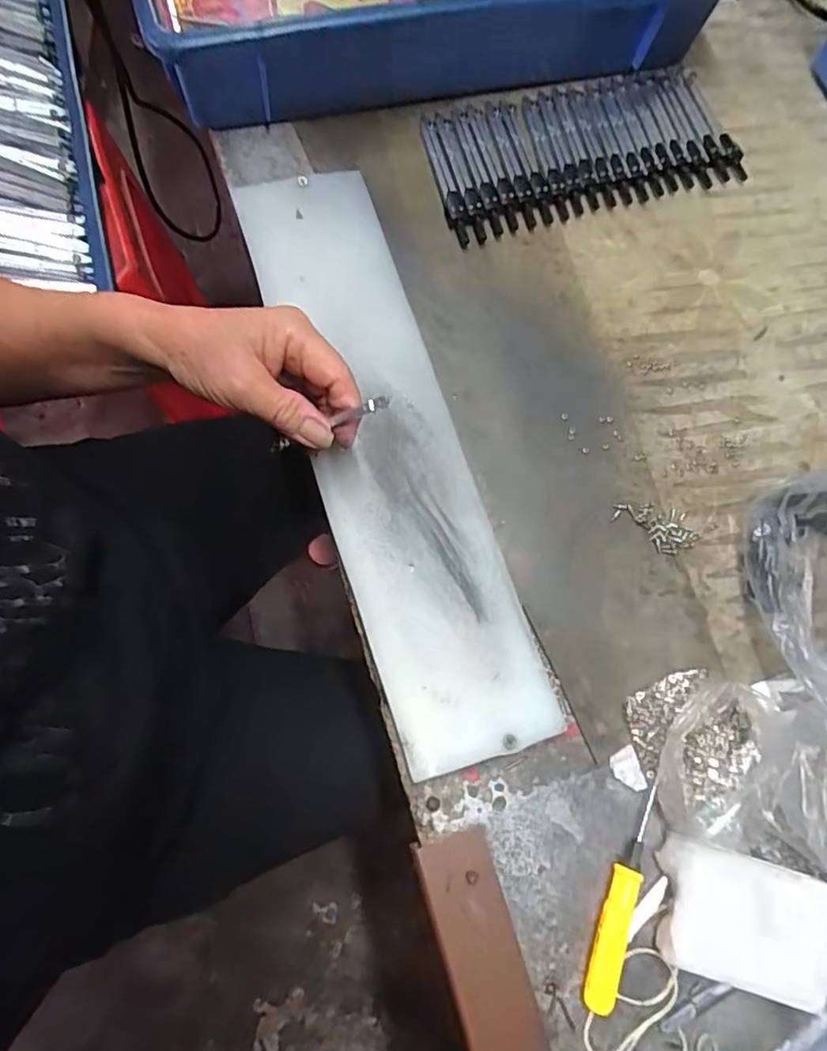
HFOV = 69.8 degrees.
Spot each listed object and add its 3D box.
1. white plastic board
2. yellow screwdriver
[{"bbox_3d":[-0.020,-0.052,0.371,0.093,0.014,0.390,-17,79,-10],"label":"white plastic board"},{"bbox_3d":[0.112,0.198,0.318,0.015,0.014,0.111,22,75,1],"label":"yellow screwdriver"}]

